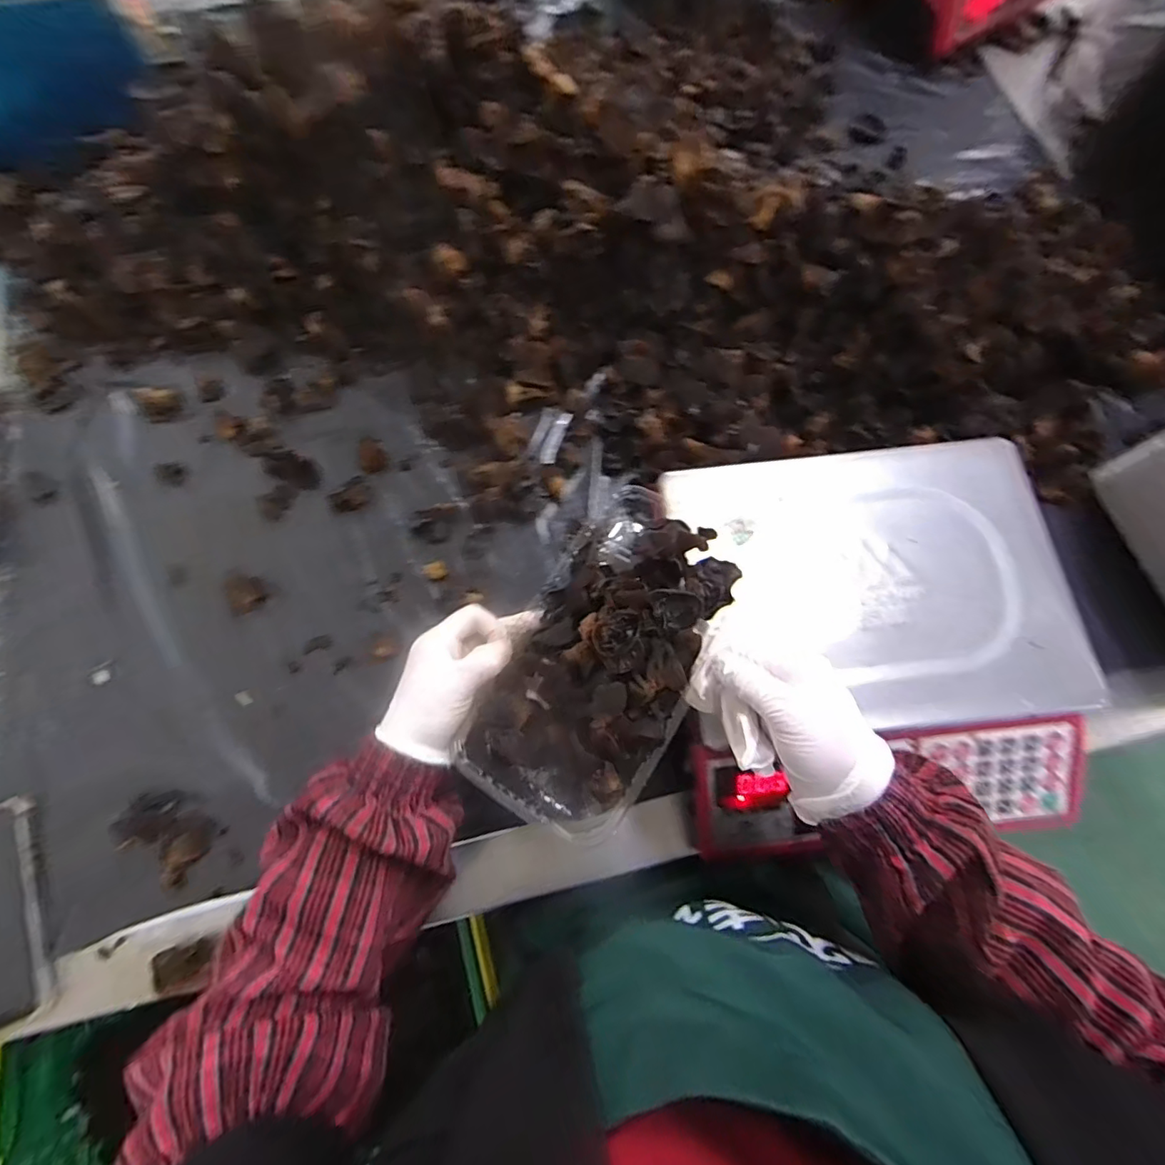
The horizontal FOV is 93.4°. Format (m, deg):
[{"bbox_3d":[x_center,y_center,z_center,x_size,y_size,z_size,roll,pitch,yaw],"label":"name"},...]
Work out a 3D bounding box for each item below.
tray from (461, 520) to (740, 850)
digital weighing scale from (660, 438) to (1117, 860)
[{"bbox_3d":[0.016,0.051,0.376,0.117,0.050,0.222,26,73,7],"label":"tray"},{"bbox_3d":[0.218,0.046,0.439,0.295,0.091,0.298,-6,73,-2],"label":"digital weighing scale"}]

